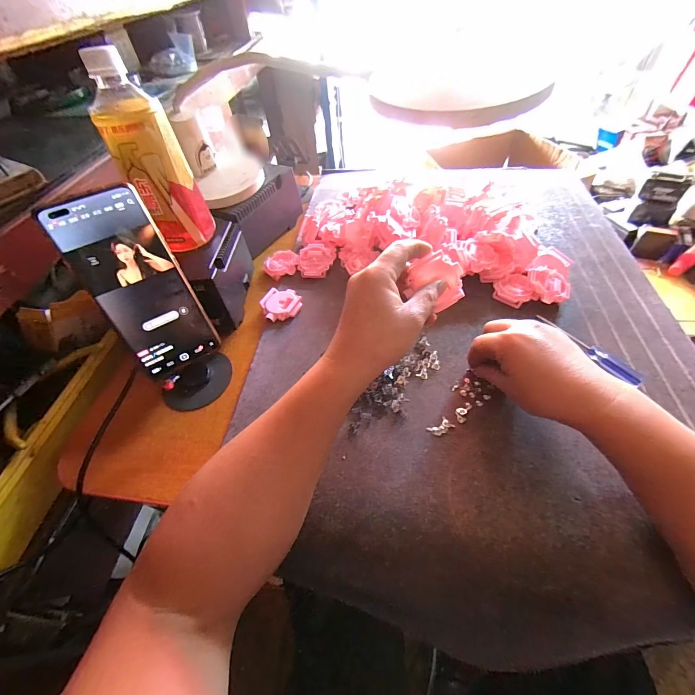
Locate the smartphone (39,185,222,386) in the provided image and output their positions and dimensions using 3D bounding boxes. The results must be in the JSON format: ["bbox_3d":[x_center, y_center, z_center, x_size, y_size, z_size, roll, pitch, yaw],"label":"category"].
[{"bbox_3d":[-0.189,-0.054,0.296,0.071,0.167,0.010,-27,26,-16],"label":"smartphone"}]

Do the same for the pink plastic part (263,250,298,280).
[{"bbox_3d":[-0.101,-0.129,0.492,0.052,0.014,0.052,-14,52,-6],"label":"pink plastic part"}]

